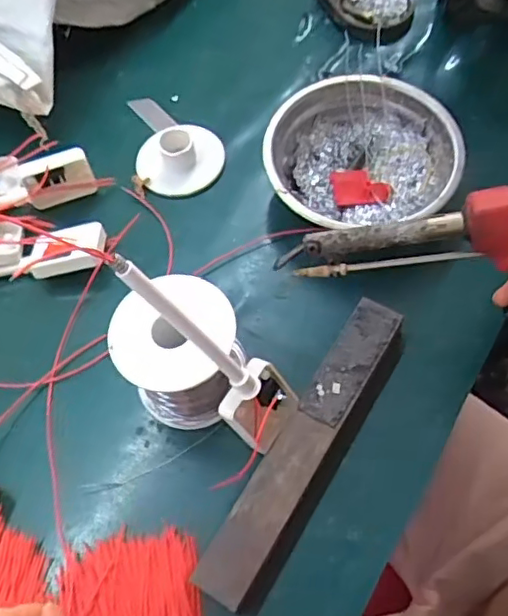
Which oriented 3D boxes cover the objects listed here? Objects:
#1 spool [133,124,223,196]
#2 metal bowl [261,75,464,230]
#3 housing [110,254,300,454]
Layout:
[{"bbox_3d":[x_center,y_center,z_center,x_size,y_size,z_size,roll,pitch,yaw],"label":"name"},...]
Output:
[{"bbox_3d":[-0.054,-0.110,0.443,0.063,0.020,0.053,-11,62,-2],"label":"spool"},{"bbox_3d":[0.071,-0.095,0.407,0.125,0.044,0.121,-8,61,0],"label":"metal bowl"},{"bbox_3d":[-0.019,0.023,0.291,0.016,0.147,0.036,8,59,38],"label":"housing"}]

